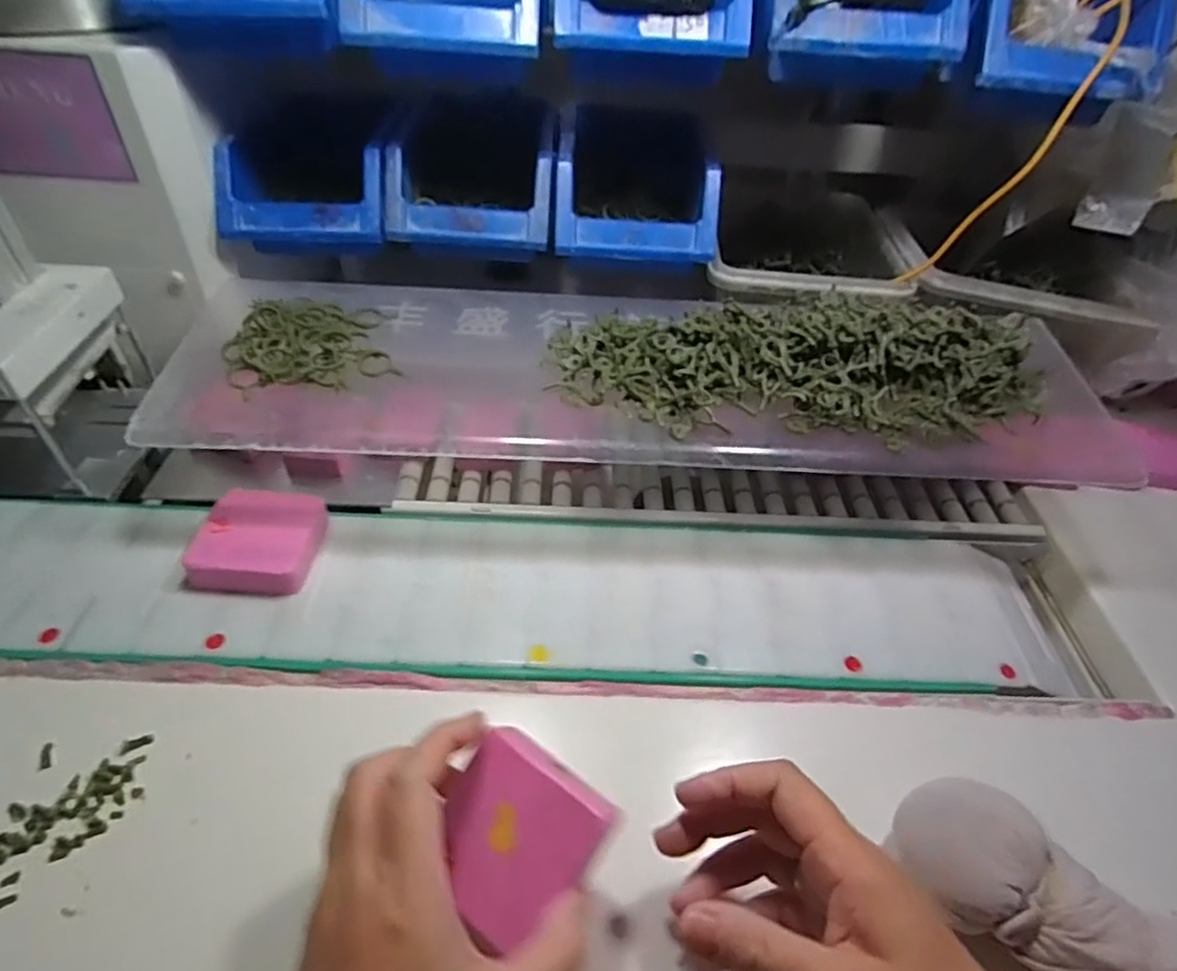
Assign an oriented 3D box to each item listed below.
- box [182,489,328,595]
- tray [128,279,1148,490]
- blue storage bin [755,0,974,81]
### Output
[{"bbox_3d":[-0.212,0.037,0.436,0.068,0.025,0.072,3,44,-3],"label":"box"},{"bbox_3d":[0.036,-0.087,0.445,0.602,0.061,0.173,4,44,-1],"label":"tray"},{"bbox_3d":[0.181,-0.339,0.469,0.123,0.069,0.185,6,44,2],"label":"blue storage bin"}]

